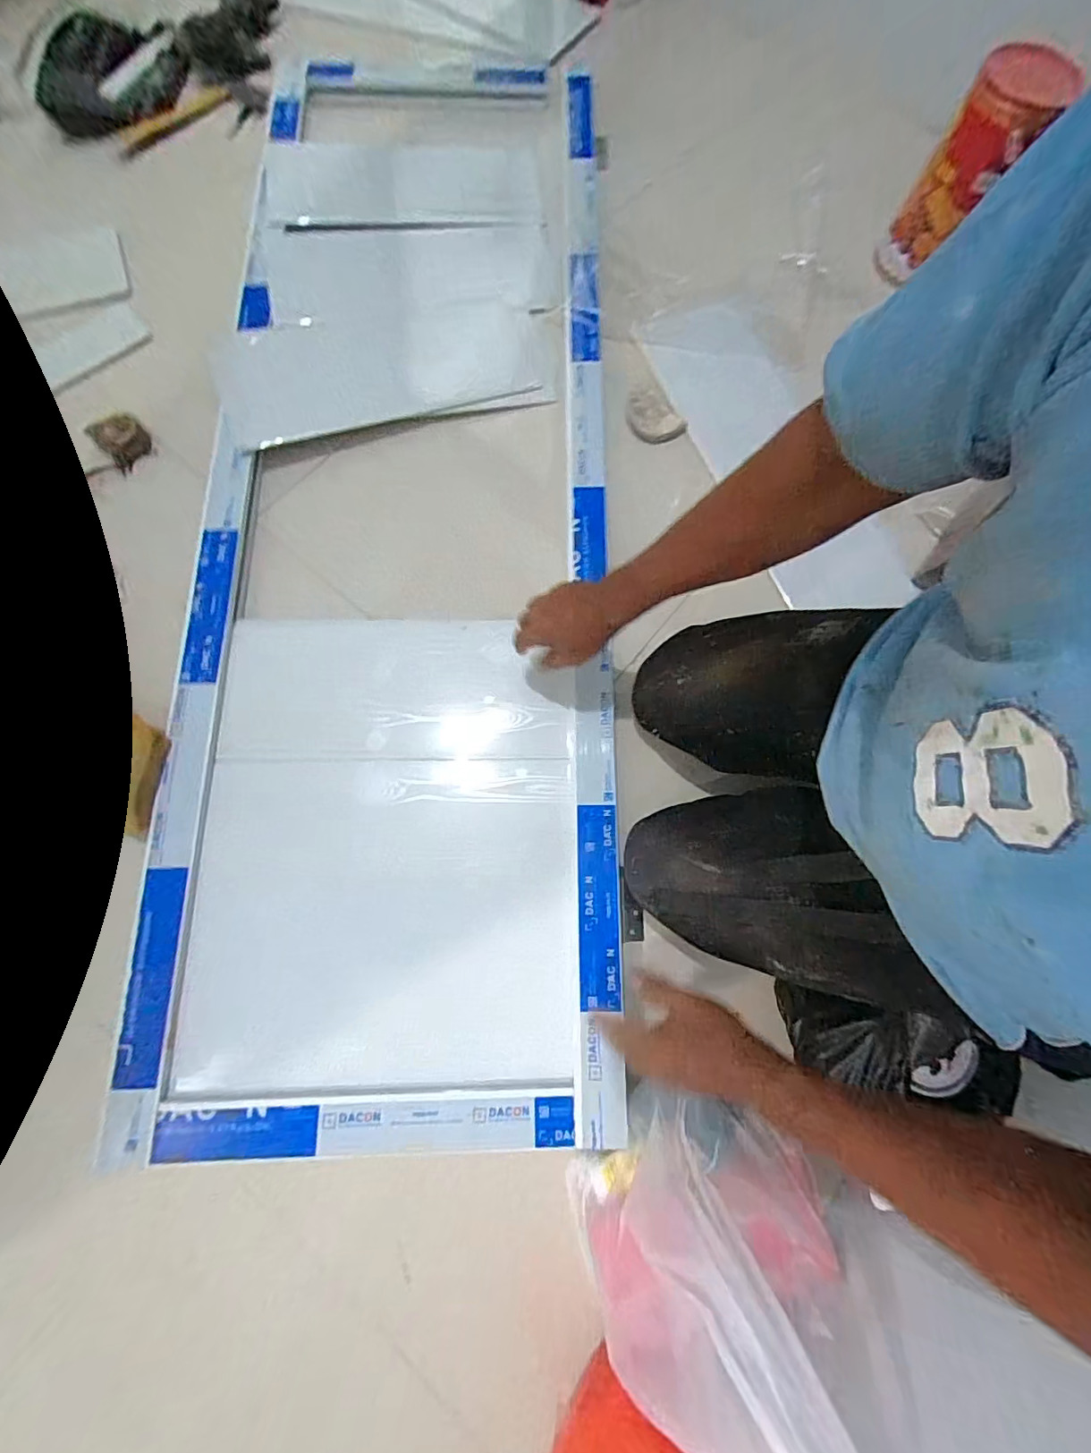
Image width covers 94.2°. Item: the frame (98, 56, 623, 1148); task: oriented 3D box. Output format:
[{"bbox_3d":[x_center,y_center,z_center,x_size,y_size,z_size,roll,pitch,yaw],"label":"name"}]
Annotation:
[{"bbox_3d":[-0.217,-0.431,0.796,0.585,0.048,1.732,-1,77,-2],"label":"frame"}]

